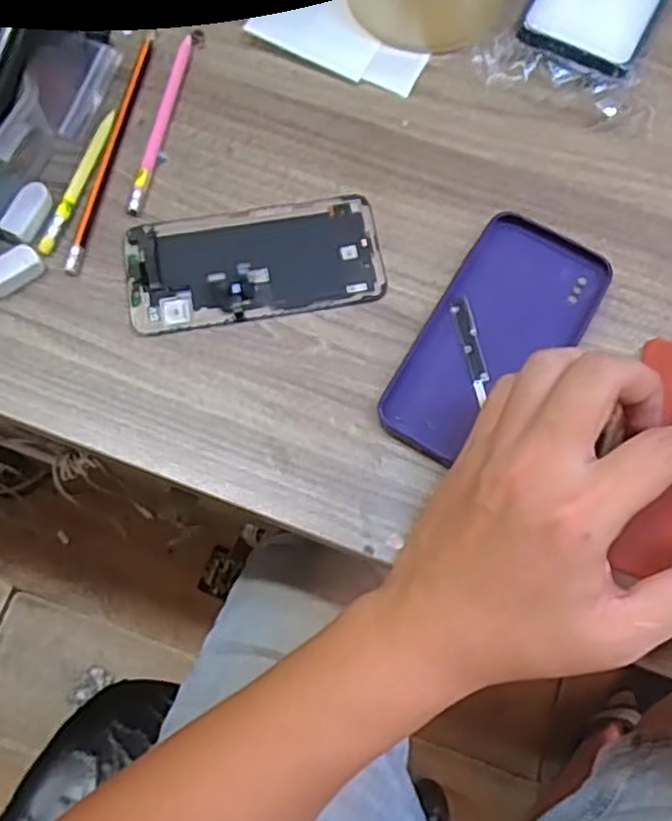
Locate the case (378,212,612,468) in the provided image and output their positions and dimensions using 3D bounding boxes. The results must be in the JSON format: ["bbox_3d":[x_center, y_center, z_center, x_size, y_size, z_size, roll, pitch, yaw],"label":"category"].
[{"bbox_3d":[0.086,-0.037,0.394,0.073,0.009,0.147,29,74,9],"label":"case"}]

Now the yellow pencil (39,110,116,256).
[{"bbox_3d":[-0.147,-0.132,0.424,0.008,0.004,0.097,17,73,5],"label":"yellow pencil"}]

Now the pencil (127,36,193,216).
[{"bbox_3d":[-0.104,-0.172,0.440,0.009,0.005,0.129,10,72,3],"label":"pencil"}]

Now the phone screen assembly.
[{"bbox_3d":[-0.045,-0.084,0.409,0.139,0.012,0.067,-9,72,-3],"label":"phone screen assembly"}]

